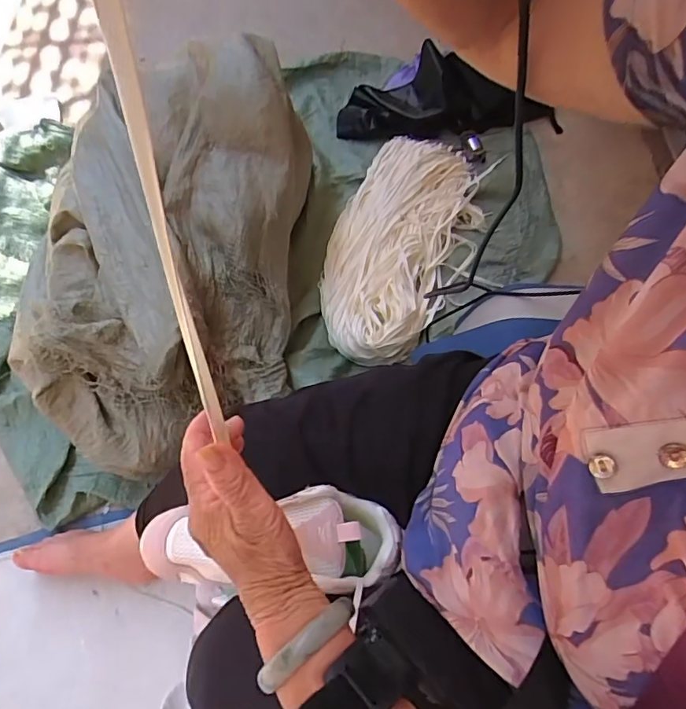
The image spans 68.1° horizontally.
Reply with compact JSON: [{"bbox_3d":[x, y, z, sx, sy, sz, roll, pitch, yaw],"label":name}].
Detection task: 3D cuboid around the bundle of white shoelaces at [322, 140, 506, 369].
[{"bbox_3d":[0.110,-0.236,0.999,0.267,0.067,0.547,24,67,13],"label":"bundle of white shoelaces"}]

